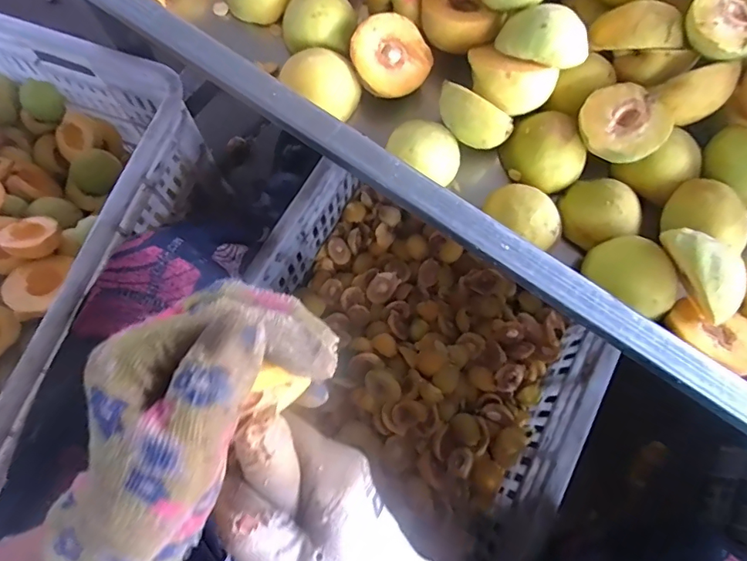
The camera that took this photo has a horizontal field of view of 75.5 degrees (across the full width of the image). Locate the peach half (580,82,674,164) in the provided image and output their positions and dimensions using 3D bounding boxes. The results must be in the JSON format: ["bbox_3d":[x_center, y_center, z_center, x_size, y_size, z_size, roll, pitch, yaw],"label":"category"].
[{"bbox_3d":[0.173,-0.109,0.342,0.058,0.024,0.056,0,72,-1],"label":"peach half"}]

